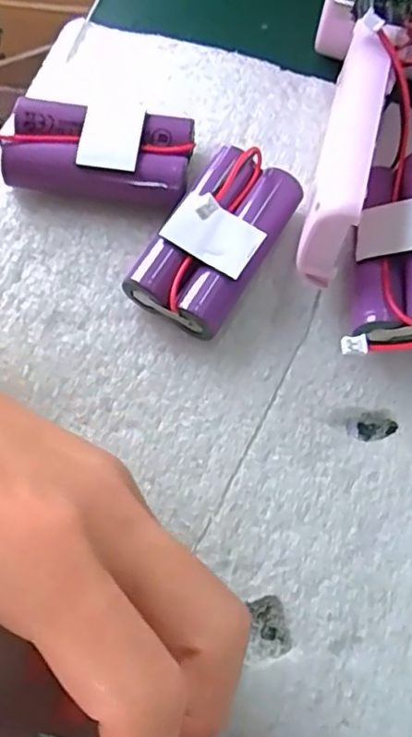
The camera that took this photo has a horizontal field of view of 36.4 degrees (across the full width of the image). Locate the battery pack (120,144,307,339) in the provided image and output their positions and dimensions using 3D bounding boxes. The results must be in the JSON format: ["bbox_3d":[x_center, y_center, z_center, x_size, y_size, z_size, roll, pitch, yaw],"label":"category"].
[{"bbox_3d":[0.005,-0.045,0.219,0.035,0.022,0.066,30,69,8],"label":"battery pack"}]

